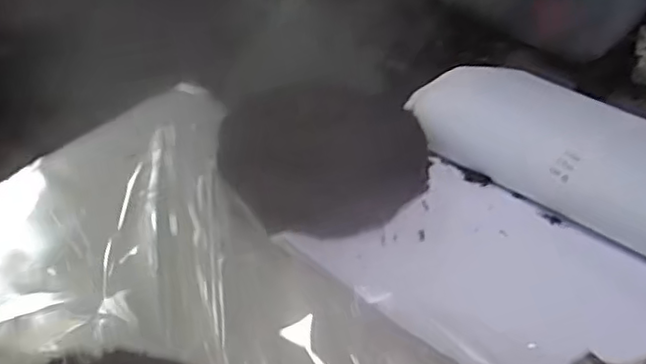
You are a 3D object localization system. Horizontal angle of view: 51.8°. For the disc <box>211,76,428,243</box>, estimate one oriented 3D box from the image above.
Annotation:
[{"bbox_3d":[-0.001,-0.030,0.684,0.197,0.037,0.184,0,47,0],"label":"disc"}]

